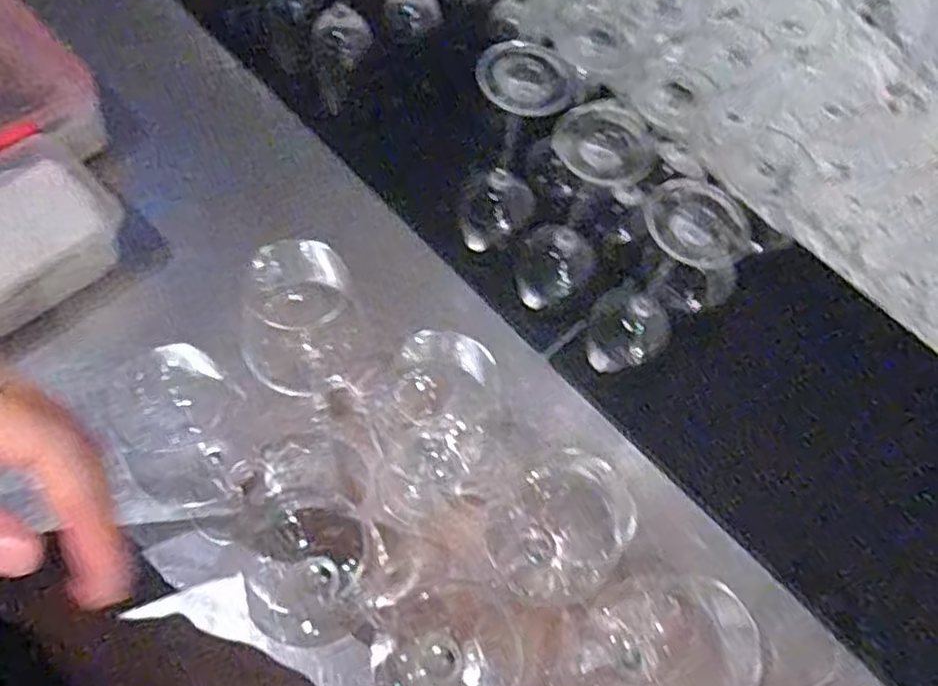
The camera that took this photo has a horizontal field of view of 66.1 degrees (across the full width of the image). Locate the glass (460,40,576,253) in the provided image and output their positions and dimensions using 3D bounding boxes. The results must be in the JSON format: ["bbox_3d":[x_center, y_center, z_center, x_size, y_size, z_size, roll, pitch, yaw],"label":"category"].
[{"bbox_3d":[0.032,-0.156,0.616,0.070,0.196,0.063,14,66,0],"label":"glass"}]

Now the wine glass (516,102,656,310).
[{"bbox_3d":[0.086,-0.106,0.600,0.067,0.213,0.083,14,63,1],"label":"wine glass"}]

